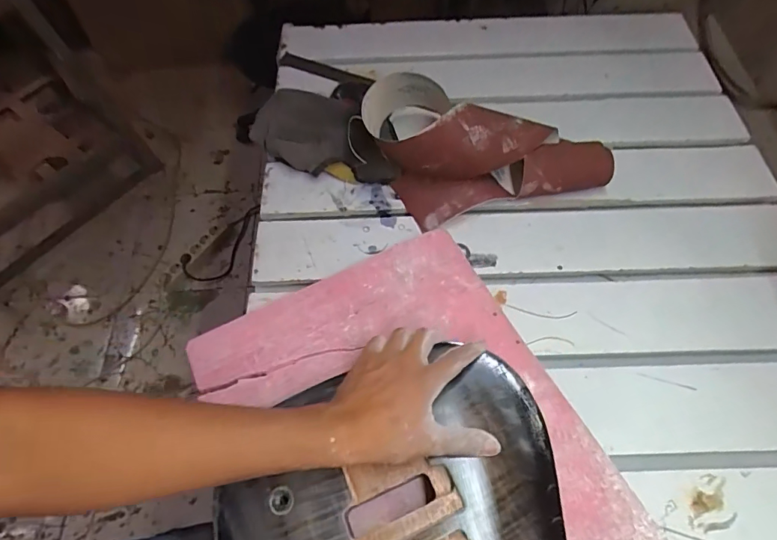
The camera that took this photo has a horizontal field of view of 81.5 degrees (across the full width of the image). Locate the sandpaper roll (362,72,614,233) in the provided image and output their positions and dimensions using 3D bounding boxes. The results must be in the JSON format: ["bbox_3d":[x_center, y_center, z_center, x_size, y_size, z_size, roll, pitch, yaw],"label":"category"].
[{"bbox_3d":[0.125,-0.188,0.592,0.281,0.125,0.209,-15,62,-7],"label":"sandpaper roll"}]

